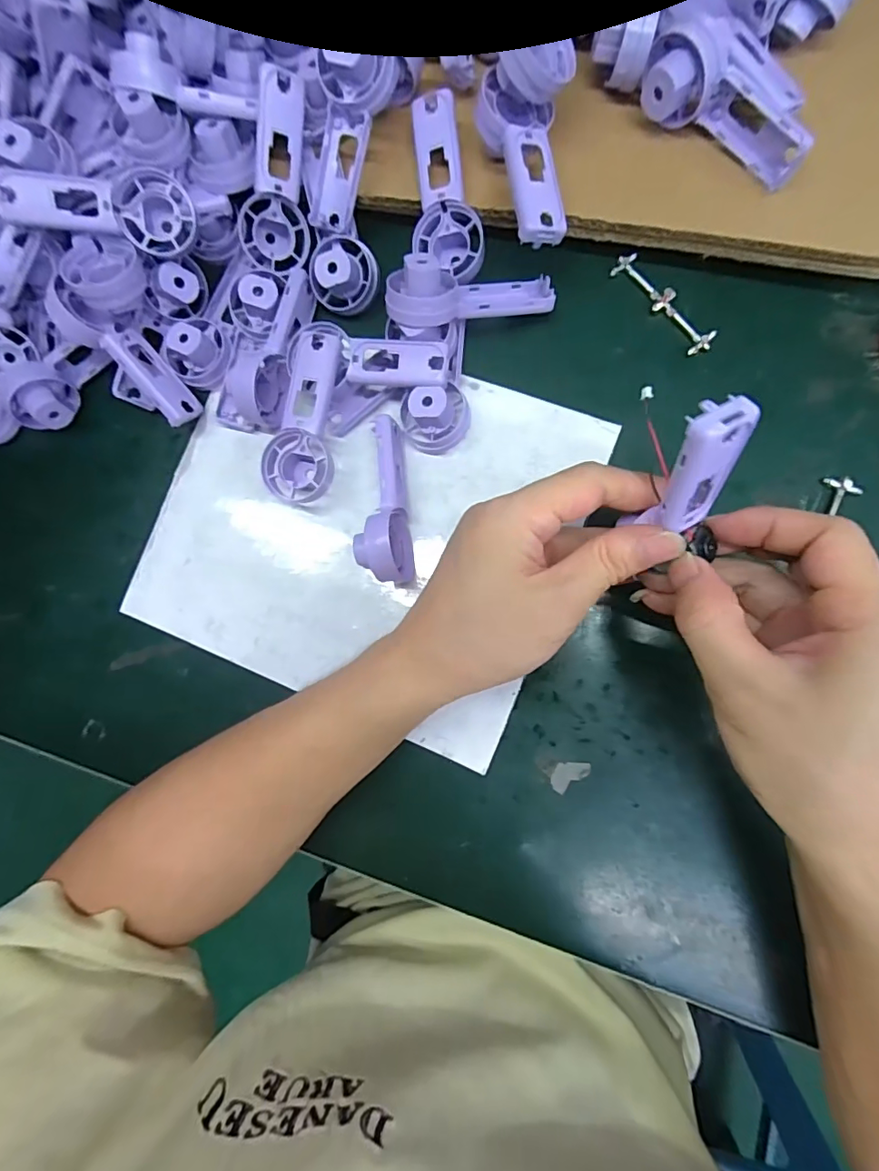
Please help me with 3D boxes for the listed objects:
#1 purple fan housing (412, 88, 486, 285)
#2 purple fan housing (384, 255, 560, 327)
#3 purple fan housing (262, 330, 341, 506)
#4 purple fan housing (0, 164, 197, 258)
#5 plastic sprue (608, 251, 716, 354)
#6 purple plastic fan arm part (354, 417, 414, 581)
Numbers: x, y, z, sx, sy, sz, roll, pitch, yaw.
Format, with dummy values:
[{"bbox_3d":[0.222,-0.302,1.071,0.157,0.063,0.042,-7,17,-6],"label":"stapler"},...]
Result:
[{"bbox_3d":[0.002,-0.221,0.289,0.038,0.022,0.093,-8,104,7],"label":"purple fan housing"},{"bbox_3d":[0.018,-0.161,0.282,0.092,0.021,0.031,-6,86,-13],"label":"purple fan housing"},{"bbox_3d":[-0.074,-0.095,0.294,0.038,0.024,0.095,14,102,8],"label":"purple fan housing"},{"bbox_3d":[-0.184,-0.204,0.279,0.091,0.023,0.040,-9,86,-20],"label":"purple fan housing"},{"bbox_3d":[0.127,-0.162,0.288,0.015,0.005,0.072,-39,83,4],"label":"plastic sprue"},{"bbox_3d":[-0.028,-0.046,0.287,0.021,0.046,0.092,-1,72,8],"label":"purple plastic fan arm part"}]

